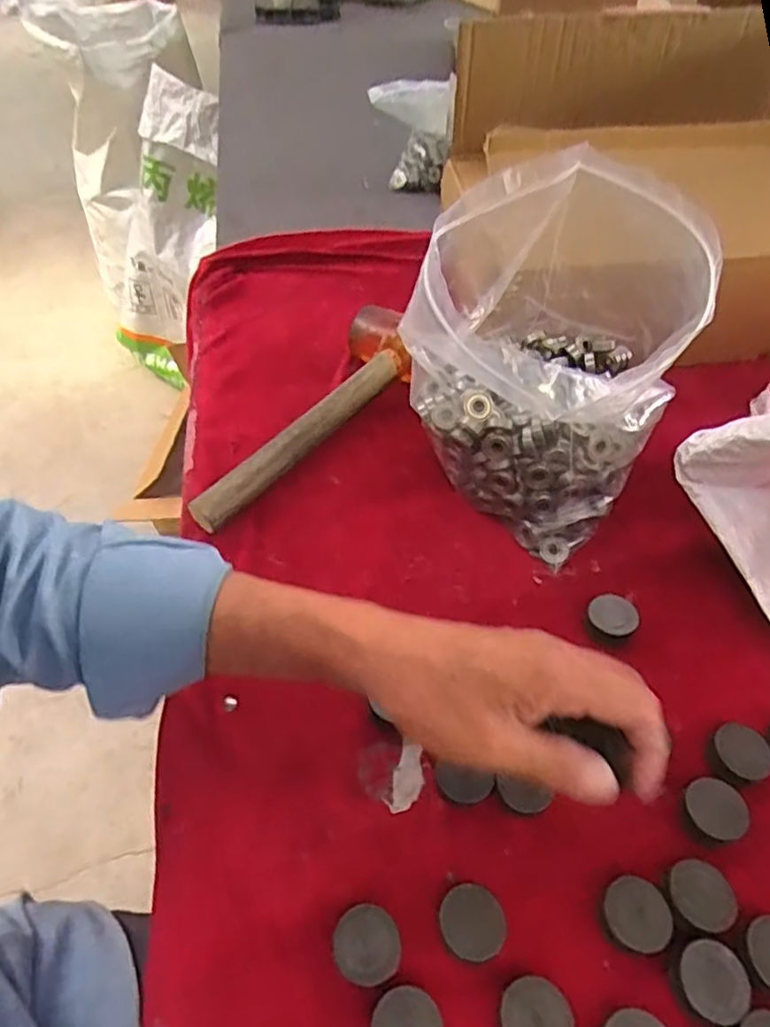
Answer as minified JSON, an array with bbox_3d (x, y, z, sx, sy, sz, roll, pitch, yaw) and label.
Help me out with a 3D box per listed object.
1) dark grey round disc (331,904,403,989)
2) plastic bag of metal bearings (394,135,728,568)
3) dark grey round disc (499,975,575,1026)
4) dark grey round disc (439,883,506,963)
[{"bbox_3d":[-0.009,0.210,0.318,0.031,0.014,0.031,0,49,0],"label":"dark grey round disc"},{"bbox_3d":[0.127,-0.120,0.474,0.157,0.211,0.197,27,54,21],"label":"plastic bag of metal bearings"},{"bbox_3d":[0.069,0.234,0.301,0.031,0.015,0.032,0,49,0],"label":"dark grey round disc"},{"bbox_3d":[0.043,0.204,0.326,0.029,0.017,0.031,0,49,0],"label":"dark grey round disc"}]

